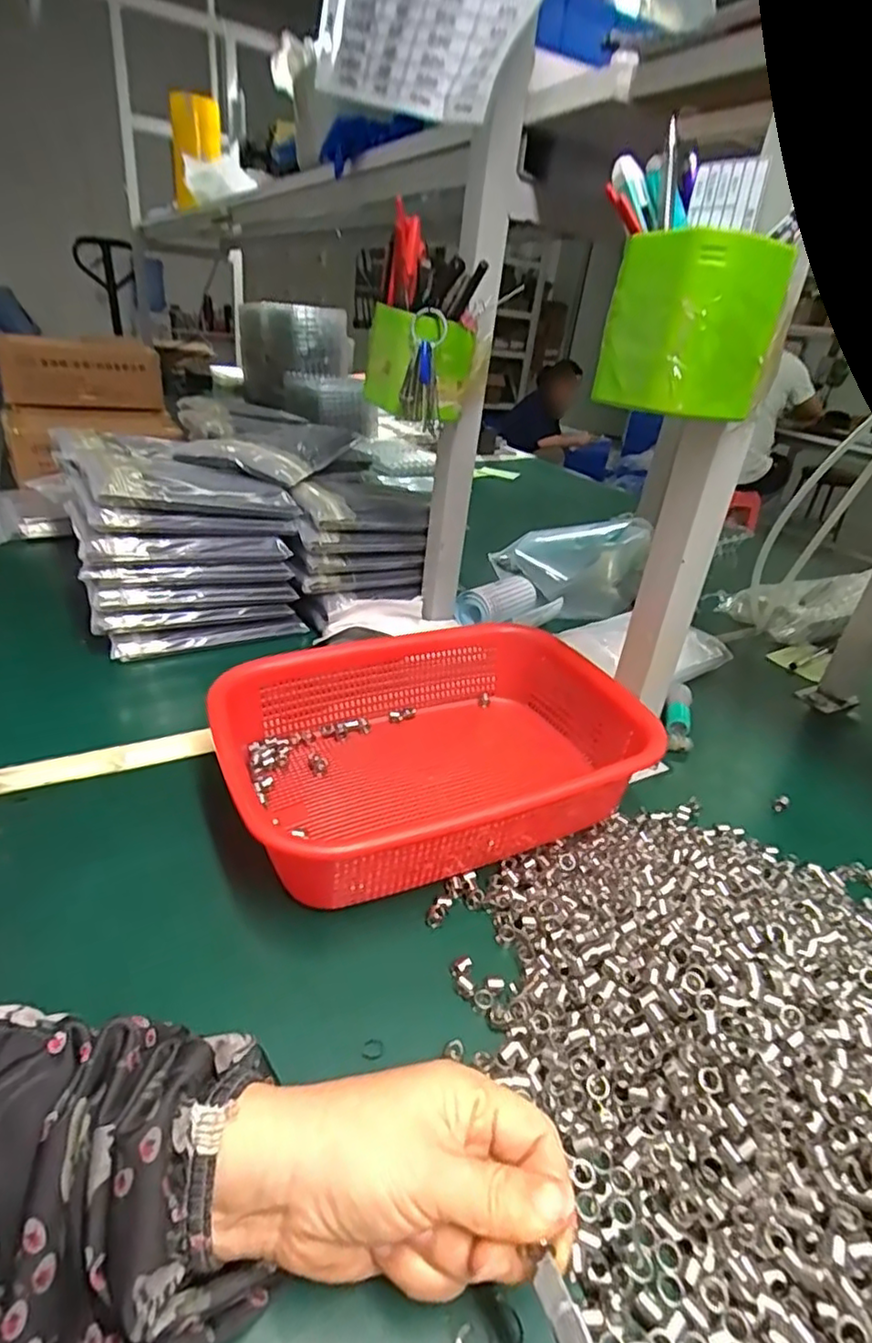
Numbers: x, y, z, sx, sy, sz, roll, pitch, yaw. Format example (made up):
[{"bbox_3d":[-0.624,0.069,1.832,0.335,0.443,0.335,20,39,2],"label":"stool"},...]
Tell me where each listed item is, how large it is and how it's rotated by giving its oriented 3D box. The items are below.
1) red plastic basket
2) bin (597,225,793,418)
[{"bbox_3d":[0.001,0.056,0.458,0.273,0.082,0.209,-9,33,-25],"label":"red plastic basket"},{"bbox_3d":[0.134,-0.181,0.338,0.064,0.078,0.072,-11,34,-28],"label":"bin"}]

